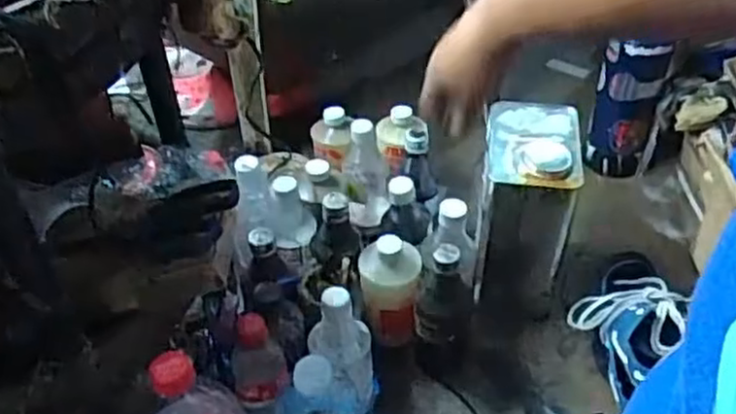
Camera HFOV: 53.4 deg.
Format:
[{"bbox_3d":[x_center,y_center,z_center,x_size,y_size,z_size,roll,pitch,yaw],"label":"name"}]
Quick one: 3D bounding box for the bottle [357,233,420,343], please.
[{"bbox_3d":[0.028,0.101,0.879,0.069,0.141,0.065,-1,41,1],"label":"bottle"}]

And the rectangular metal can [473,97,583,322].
[{"bbox_3d":[0.202,0.009,0.940,0.105,0.252,0.143,8,42,12],"label":"rectangular metal can"}]

